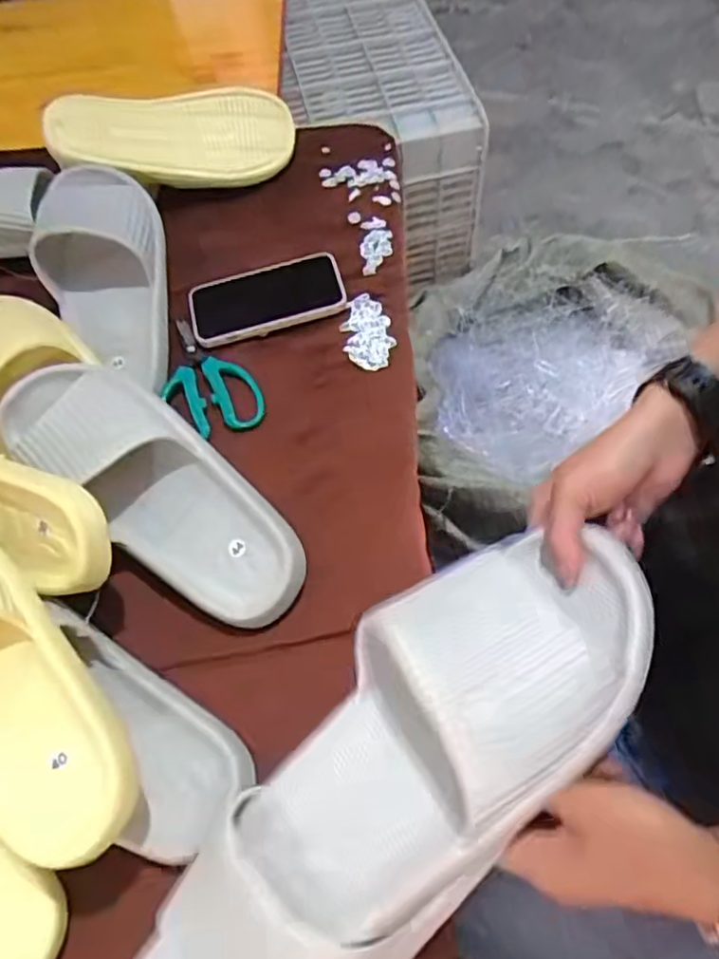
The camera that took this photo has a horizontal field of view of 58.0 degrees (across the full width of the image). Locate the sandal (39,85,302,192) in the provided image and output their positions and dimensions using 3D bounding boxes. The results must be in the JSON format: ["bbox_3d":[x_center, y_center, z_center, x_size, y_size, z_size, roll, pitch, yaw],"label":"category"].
[{"bbox_3d":[-0.193,-0.357,0.686,0.240,0.091,0.079,-12,61,-2],"label":"sandal"}]

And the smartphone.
[{"bbox_3d":[-0.090,-0.177,0.628,0.147,0.013,0.076,-15,61,-4],"label":"smartphone"}]

